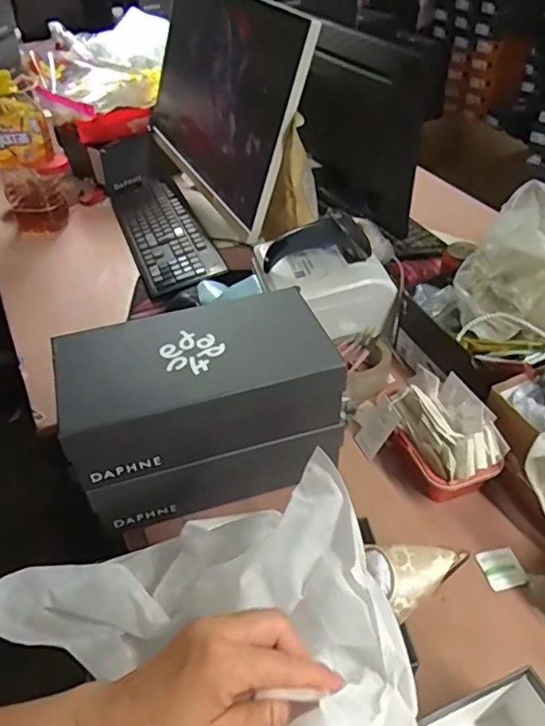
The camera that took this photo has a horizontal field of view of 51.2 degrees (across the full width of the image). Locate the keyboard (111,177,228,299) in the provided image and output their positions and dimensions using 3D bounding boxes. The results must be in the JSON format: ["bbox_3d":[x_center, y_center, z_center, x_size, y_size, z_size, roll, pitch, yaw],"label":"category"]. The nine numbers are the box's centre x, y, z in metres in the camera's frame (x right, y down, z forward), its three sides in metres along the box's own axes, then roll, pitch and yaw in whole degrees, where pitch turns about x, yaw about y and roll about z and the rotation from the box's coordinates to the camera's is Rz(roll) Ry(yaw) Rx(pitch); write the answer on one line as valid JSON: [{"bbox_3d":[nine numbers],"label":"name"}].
[{"bbox_3d":[-0.223,-0.278,1.168,0.150,0.031,0.438,-16,44,-15],"label":"keyboard"}]

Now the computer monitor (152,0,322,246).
[{"bbox_3d":[-0.117,-0.502,1.073,0.053,0.355,0.599,-2,38,-28],"label":"computer monitor"}]

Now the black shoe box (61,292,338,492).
[{"bbox_3d":[-0.086,0.021,0.655,0.291,0.097,0.156,-14,43,-13],"label":"black shoe box"}]

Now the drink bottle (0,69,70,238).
[{"bbox_3d":[-0.501,-0.408,1.154,0.116,0.305,0.124,-16,44,-15],"label":"drink bottle"}]

